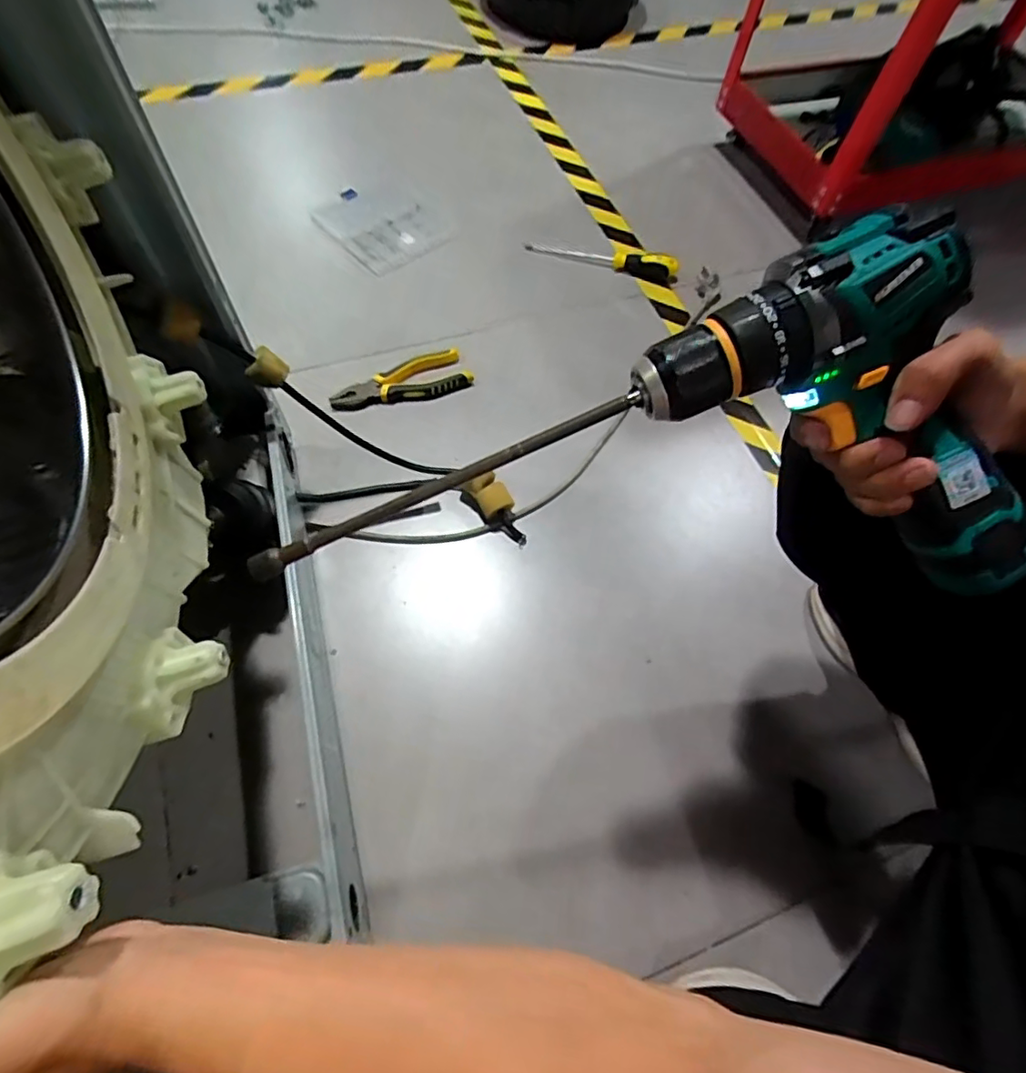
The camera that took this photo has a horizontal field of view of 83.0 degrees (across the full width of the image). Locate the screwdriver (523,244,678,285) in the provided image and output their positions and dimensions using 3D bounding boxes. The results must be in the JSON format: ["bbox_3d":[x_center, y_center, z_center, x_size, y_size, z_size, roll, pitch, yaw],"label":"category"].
[{"bbox_3d":[0.146,-0.462,0.944,0.244,0.039,0.037,15,63,4],"label":"screwdriver"}]

